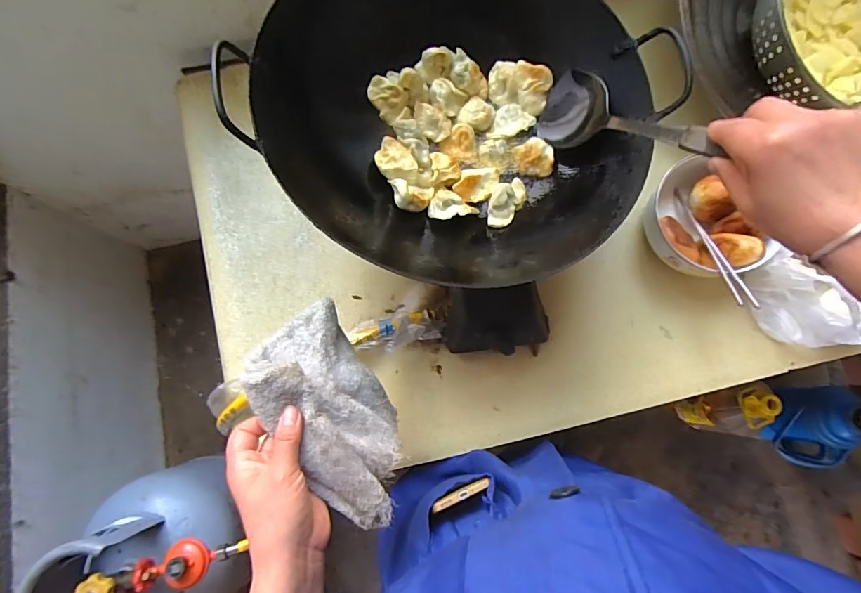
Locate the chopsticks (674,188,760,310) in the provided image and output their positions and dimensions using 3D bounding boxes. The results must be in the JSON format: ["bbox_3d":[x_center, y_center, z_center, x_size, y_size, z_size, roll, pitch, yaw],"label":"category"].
[{"bbox_3d":[0.396,-0.072,0.625,0.022,0.013,0.220,-8,55,-1],"label":"chopsticks"}]

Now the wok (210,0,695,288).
[{"bbox_3d":[0.038,-0.219,0.534,0.427,0.161,0.423,0,79,1],"label":"wok"}]

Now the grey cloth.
[{"bbox_3d":[-0.091,0.107,0.455,0.050,0.146,0.188,-40,95,25],"label":"grey cloth"}]

